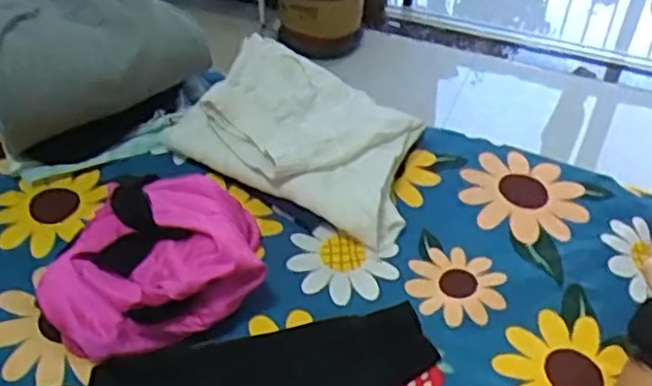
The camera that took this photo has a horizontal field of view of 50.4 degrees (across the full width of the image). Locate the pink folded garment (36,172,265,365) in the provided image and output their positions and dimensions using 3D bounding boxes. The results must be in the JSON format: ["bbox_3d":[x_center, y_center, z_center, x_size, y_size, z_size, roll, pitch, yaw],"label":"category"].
[{"bbox_3d":[-0.177,0.048,0.730,0.199,0.099,0.237,-4,42,-6],"label":"pink folded garment"}]

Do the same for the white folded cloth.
[{"bbox_3d":[-0.027,-0.082,0.878,0.326,0.102,0.191,25,47,24],"label":"white folded cloth"}]

